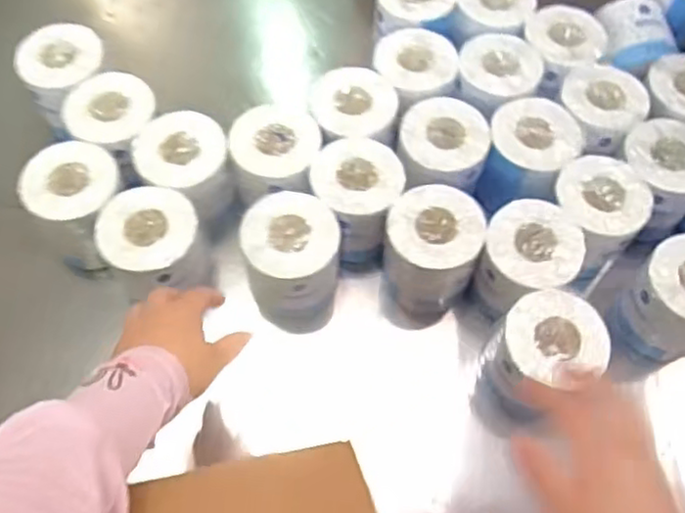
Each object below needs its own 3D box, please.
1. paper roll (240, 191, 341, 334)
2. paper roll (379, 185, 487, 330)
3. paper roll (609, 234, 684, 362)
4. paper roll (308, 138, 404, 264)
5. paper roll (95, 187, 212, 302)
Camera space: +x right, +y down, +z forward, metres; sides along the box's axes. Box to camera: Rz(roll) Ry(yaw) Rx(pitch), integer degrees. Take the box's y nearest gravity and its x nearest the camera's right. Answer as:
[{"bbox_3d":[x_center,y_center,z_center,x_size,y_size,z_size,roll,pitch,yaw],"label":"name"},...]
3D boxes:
[{"bbox_3d":[-0.054,0.004,0.748,0.098,0.134,0.111,-7,63,-5],"label":"paper roll"},{"bbox_3d":[0.094,-0.001,0.754,0.094,0.150,0.102,1,63,-1],"label":"paper roll"},{"bbox_3d":[0.360,0.049,0.739,0.094,0.137,0.093,1,63,-1],"label":"paper roll"},{"bbox_3d":[0.015,-0.058,0.780,0.095,0.126,0.095,1,63,-1],"label":"paper roll"},{"bbox_3d":[-0.200,-0.012,0.732,0.099,0.095,0.105,1,63,-1],"label":"paper roll"}]

